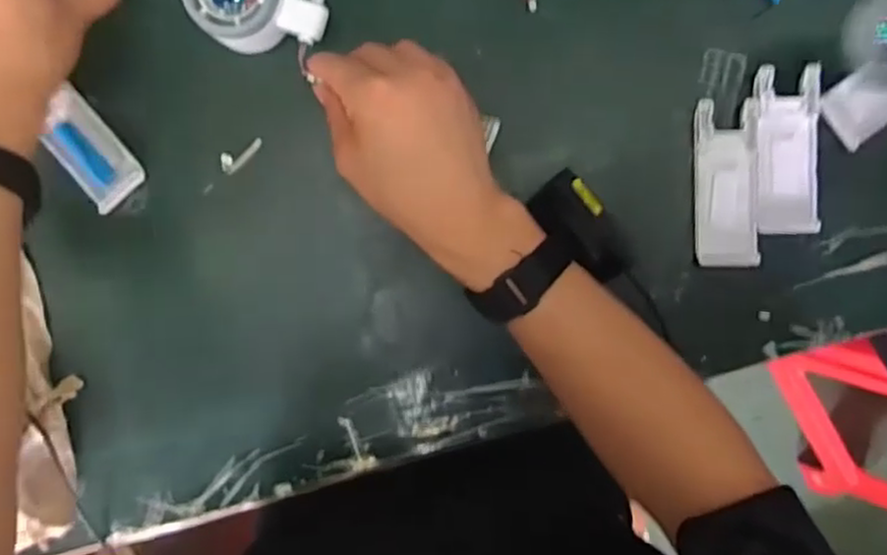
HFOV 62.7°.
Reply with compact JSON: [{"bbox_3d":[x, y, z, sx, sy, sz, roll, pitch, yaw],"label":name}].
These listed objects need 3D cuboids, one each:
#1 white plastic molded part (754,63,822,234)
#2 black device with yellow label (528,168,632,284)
[{"bbox_3d":[0.222,-0.081,0.469,0.038,0.007,0.105,-2,92,2],"label":"white plastic molded part"},{"bbox_3d":[0.082,-0.028,0.440,0.037,0.023,0.067,-42,93,-27],"label":"black device with yellow label"}]

